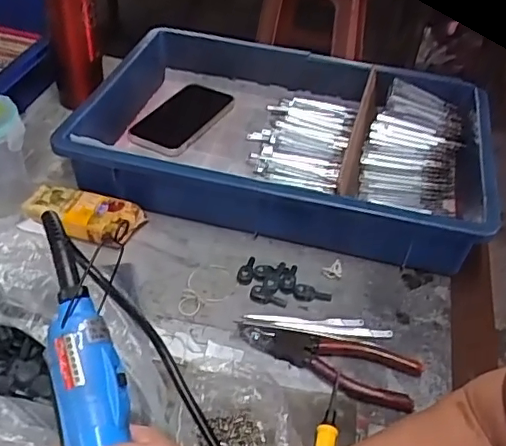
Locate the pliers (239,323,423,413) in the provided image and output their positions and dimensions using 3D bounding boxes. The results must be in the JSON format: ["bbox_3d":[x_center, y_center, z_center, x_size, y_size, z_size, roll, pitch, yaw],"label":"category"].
[{"bbox_3d":[0.061,0.114,0.474,0.150,0.012,0.050,15,43,9],"label":"pliers"}]

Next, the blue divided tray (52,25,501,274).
[{"bbox_3d":[0.037,-0.093,0.644,0.416,0.098,0.266,14,43,8],"label":"blue divided tray"}]

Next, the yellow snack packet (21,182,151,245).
[{"bbox_3d":[-0.169,-0.008,0.570,0.111,0.028,0.049,12,43,6],"label":"yellow snack packet"}]

